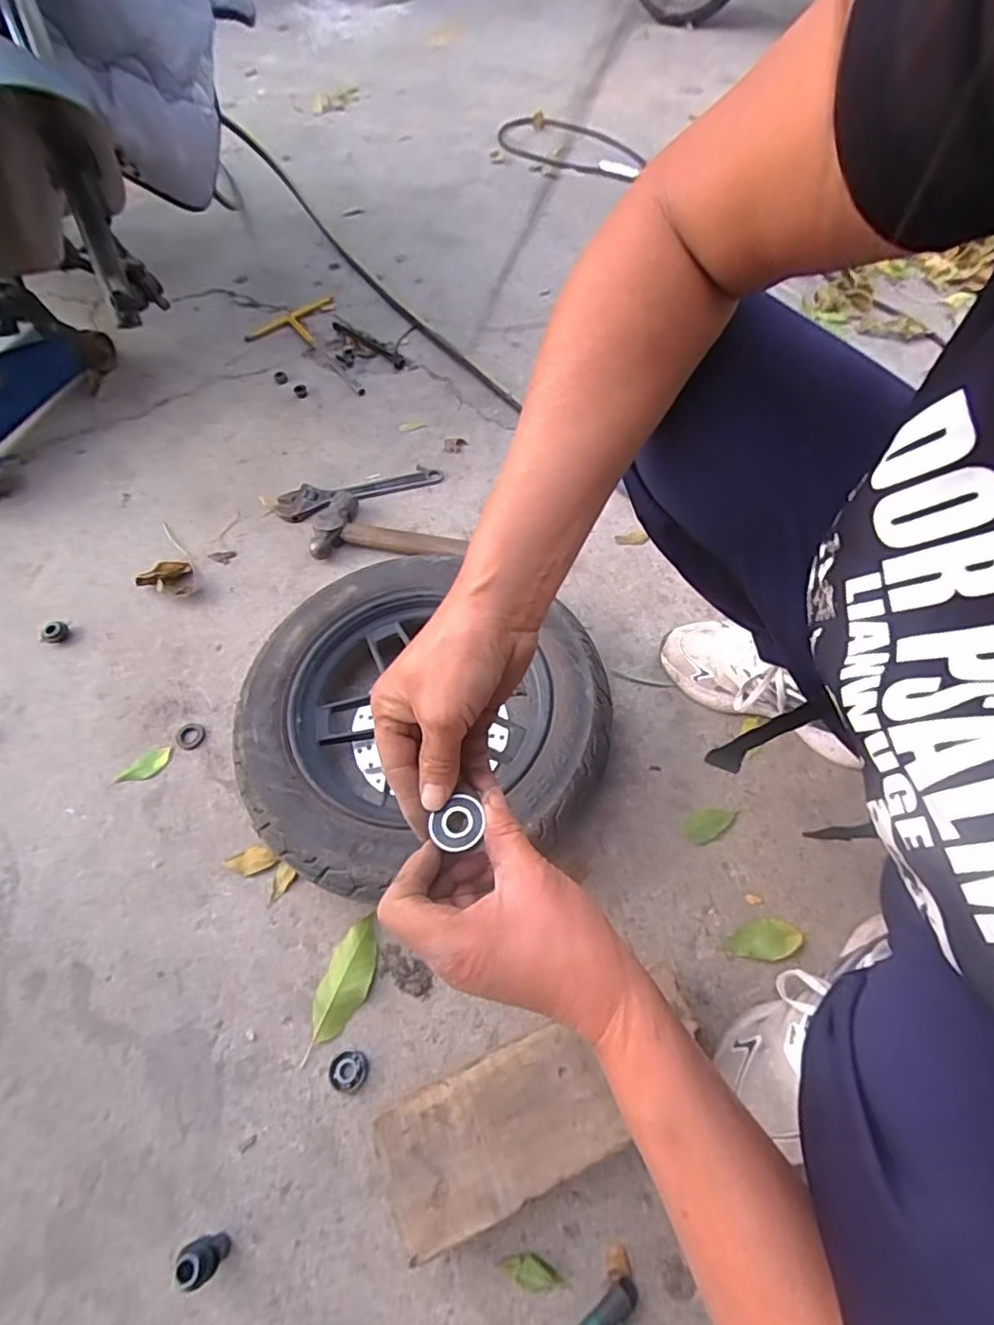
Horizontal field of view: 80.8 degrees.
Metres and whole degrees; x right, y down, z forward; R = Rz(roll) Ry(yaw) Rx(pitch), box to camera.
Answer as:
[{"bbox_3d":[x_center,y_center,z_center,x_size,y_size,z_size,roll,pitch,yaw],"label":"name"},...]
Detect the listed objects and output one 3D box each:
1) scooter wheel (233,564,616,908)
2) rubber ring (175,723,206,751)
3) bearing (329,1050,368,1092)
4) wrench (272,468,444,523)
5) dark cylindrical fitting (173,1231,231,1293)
[{"bbox_3d":[-0.077,0.053,0.634,0.365,0.100,0.339,-1,61,2],"label":"scooter wheel"},{"bbox_3d":[-0.355,0.085,0.675,0.033,0.008,0.032,-1,61,2],"label":"rubber ring"},{"bbox_3d":[-0.131,0.357,0.510,0.032,0.009,0.029,-13,61,-4],"label":"bearing"},{"bbox_3d":[-0.201,-0.251,0.851,0.239,0.013,0.054,-14,62,-5],"label":"wrench"},{"bbox_3d":[-0.220,0.446,0.437,0.026,0.059,0.025,-1,61,2],"label":"dark cylindrical fitting"}]

